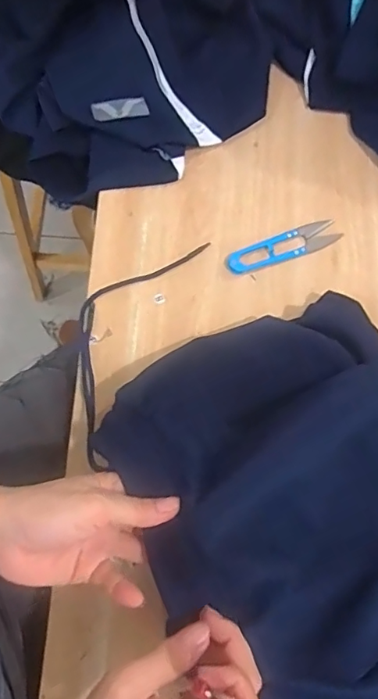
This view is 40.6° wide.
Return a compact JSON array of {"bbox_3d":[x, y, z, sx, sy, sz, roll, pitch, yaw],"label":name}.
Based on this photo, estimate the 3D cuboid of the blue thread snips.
[{"bbox_3d":[0.096,-0.104,0.517,0.119,0.009,0.027,-20,77,-6],"label":"blue thread snips"}]

